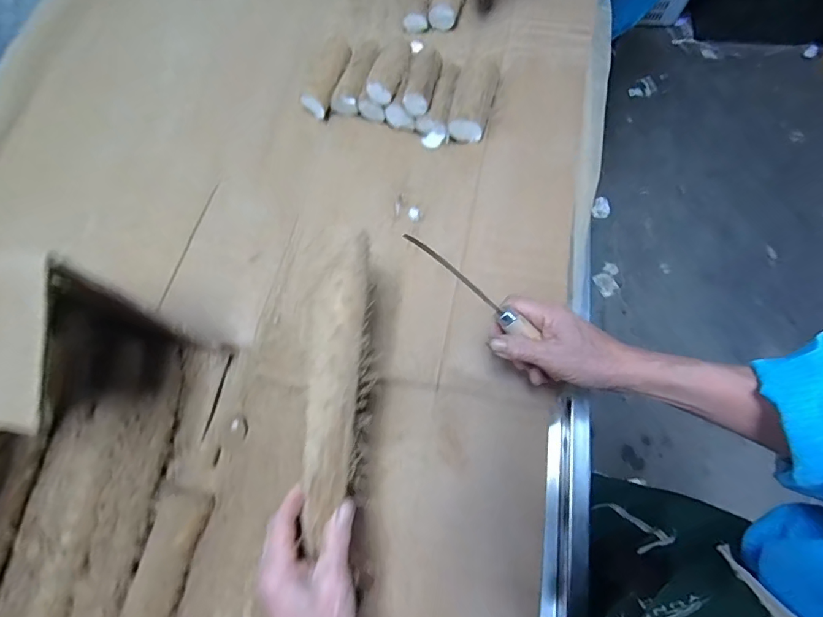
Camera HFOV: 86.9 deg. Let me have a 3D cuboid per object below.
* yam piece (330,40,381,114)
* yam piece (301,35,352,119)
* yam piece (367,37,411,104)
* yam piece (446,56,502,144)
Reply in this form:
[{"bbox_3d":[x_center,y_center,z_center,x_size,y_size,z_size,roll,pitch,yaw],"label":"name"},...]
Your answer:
[{"bbox_3d":[-0.080,-0.356,0.670,0.045,0.037,0.121,21,73,10],"label":"yam piece"},{"bbox_3d":[-0.128,-0.353,0.669,0.047,0.049,0.122,13,72,7],"label":"yam piece"},{"bbox_3d":[-0.027,-0.338,0.614,0.040,0.034,0.091,23,73,10],"label":"yam piece"},{"bbox_3d":[0.089,-0.294,0.606,0.055,0.039,0.112,19,85,9],"label":"yam piece"}]

